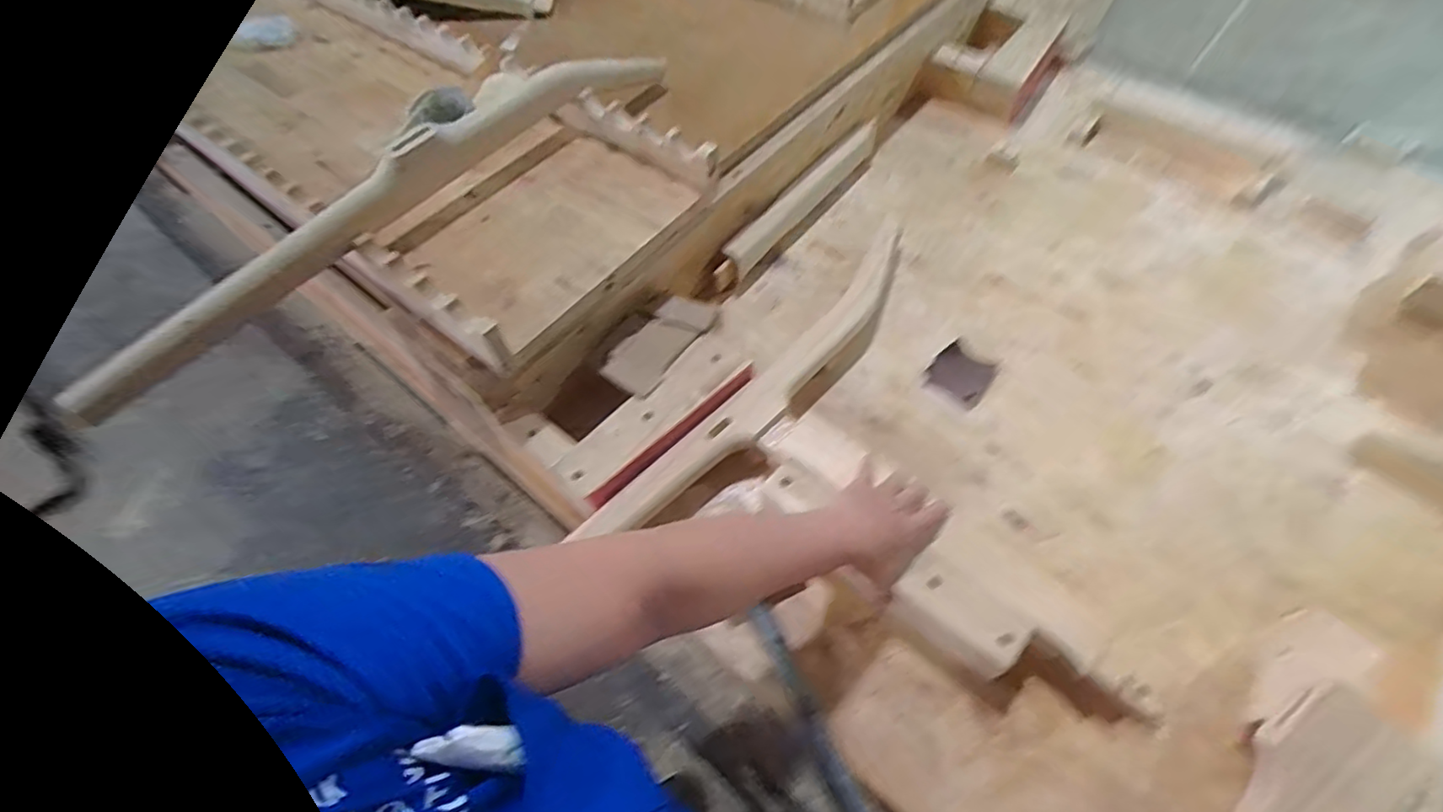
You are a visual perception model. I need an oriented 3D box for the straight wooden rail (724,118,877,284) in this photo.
[{"bbox_3d":[0.137,-0.333,0.970,0.028,0.058,0.382,33,65,23],"label":"straight wooden rail"}]

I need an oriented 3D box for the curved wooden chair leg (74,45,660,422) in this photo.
[{"bbox_3d":[-0.344,-0.261,0.718,0.090,0.089,0.769,28,64,20],"label":"curved wooden chair leg"}]

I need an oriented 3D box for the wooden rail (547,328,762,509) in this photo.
[{"bbox_3d":[-0.071,0.010,0.716,0.076,0.023,0.252,38,67,24],"label":"wooden rail"}]

